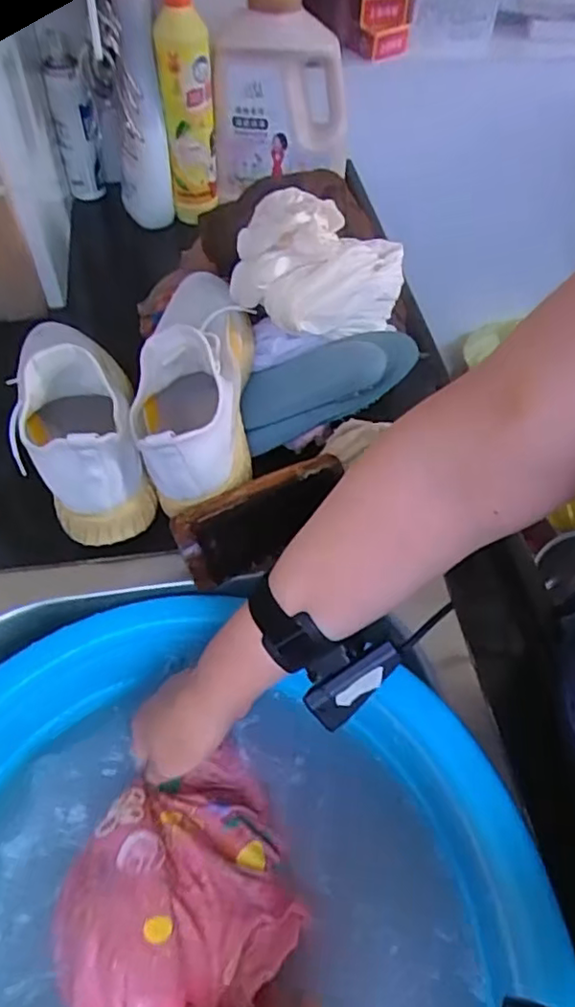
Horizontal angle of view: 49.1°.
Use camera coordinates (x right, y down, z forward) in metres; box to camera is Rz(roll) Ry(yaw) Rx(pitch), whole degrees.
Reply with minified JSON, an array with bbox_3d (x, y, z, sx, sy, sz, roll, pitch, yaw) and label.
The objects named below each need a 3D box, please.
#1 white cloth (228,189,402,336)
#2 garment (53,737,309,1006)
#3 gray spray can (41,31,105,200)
[{"bbox_3d":[0.027,-0.209,0.566,0.146,0.096,0.086,10,53,6],"label":"white cloth"},{"bbox_3d":[-0.076,0.265,0.421,0.155,0.050,0.158,-17,55,-14],"label":"garment"},{"bbox_3d":[-0.254,-0.450,0.753,0.046,0.165,0.047,-15,55,-13],"label":"gray spray can"}]

